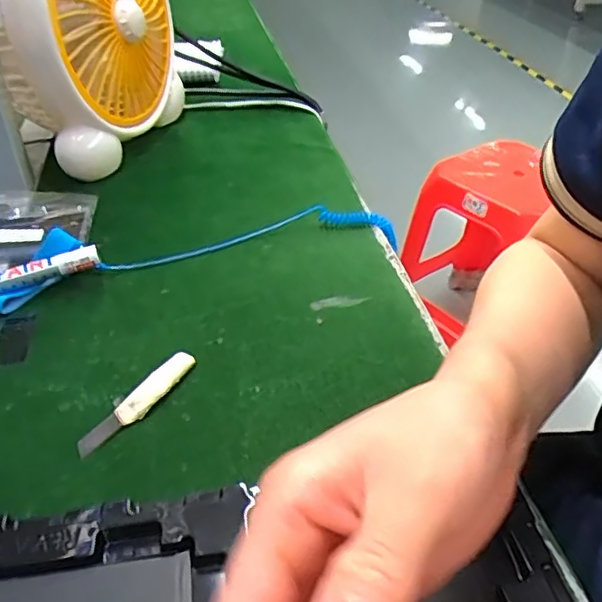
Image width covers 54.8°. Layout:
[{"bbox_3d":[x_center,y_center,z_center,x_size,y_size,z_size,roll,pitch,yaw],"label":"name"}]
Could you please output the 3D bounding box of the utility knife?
[{"bbox_3d":[-0.093,0.057,0.336,0.016,0.012,0.083,23,44,25],"label":"utility knife"}]

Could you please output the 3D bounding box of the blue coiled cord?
[{"bbox_3d":[-0.036,-0.052,0.471,0.238,0.017,0.043,-8,40,-10],"label":"blue coiled cord"}]

